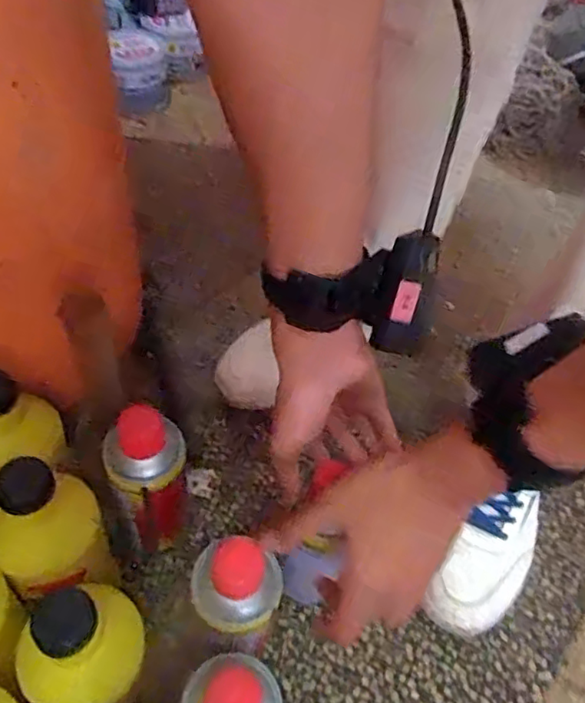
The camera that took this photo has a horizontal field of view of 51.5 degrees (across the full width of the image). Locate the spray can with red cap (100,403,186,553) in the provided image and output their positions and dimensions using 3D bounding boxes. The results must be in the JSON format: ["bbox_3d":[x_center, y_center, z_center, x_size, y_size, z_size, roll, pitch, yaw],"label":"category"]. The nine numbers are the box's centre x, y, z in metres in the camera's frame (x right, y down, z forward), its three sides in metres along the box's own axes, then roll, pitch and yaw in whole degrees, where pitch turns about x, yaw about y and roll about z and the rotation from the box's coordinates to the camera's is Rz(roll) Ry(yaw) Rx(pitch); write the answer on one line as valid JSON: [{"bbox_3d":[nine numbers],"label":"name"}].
[{"bbox_3d":[-0.120,0.117,0.522,0.062,0.201,0.051,-19,55,-20],"label":"spray can with red cap"}]

